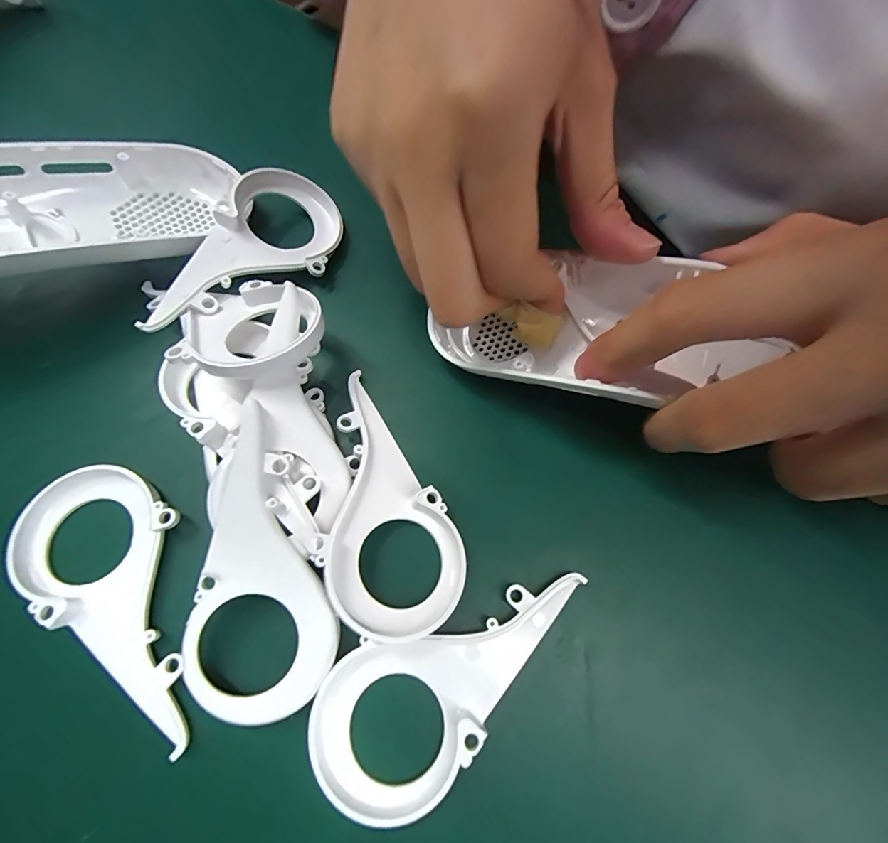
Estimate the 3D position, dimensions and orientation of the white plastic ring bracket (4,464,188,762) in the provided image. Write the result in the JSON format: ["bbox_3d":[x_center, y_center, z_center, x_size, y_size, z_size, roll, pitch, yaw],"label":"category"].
[{"bbox_3d":[-0.101,0.051,0.137,0.090,0.009,0.045,35,70,13],"label":"white plastic ring bracket"}]

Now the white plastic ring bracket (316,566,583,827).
[{"bbox_3d":[0.000,0.074,0.133,0.044,0.009,0.090,39,71,14],"label":"white plastic ring bracket"}]

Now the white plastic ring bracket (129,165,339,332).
[{"bbox_3d":[-0.075,-0.066,0.170,0.040,0.019,0.091,21,67,7],"label":"white plastic ring bracket"}]

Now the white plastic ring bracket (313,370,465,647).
[{"bbox_3d":[-0.026,0.028,0.142,0.044,0.008,0.087,-25,72,-28],"label":"white plastic ring bracket"}]

